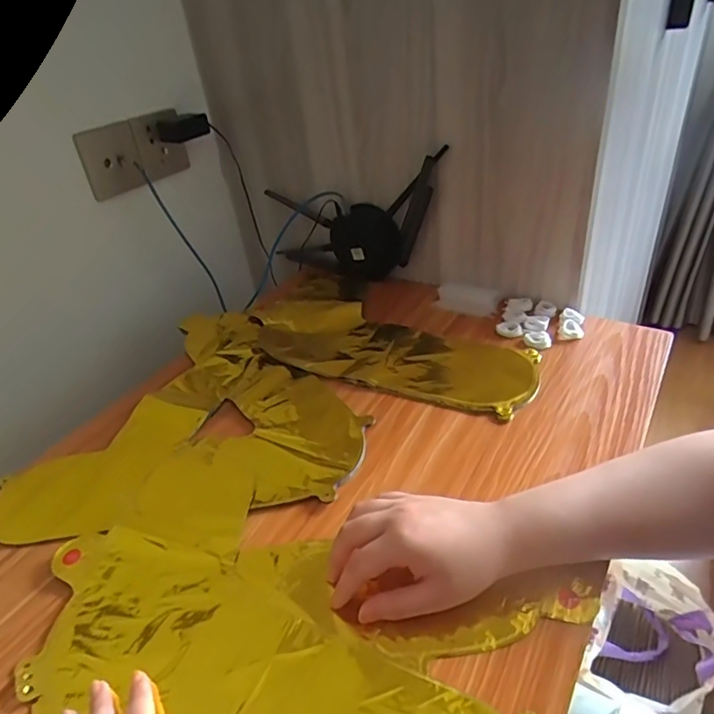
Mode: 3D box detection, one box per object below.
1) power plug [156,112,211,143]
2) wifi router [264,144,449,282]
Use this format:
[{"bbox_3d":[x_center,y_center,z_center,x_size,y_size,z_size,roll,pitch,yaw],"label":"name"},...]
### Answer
[{"bbox_3d":[-0.263,-0.348,0.799,0.074,0.033,0.030,-11,36,-6],"label":"power plug"},{"bbox_3d":[-0.003,-0.204,0.801,0.353,0.183,0.033,-8,28,42],"label":"wifi router"}]

